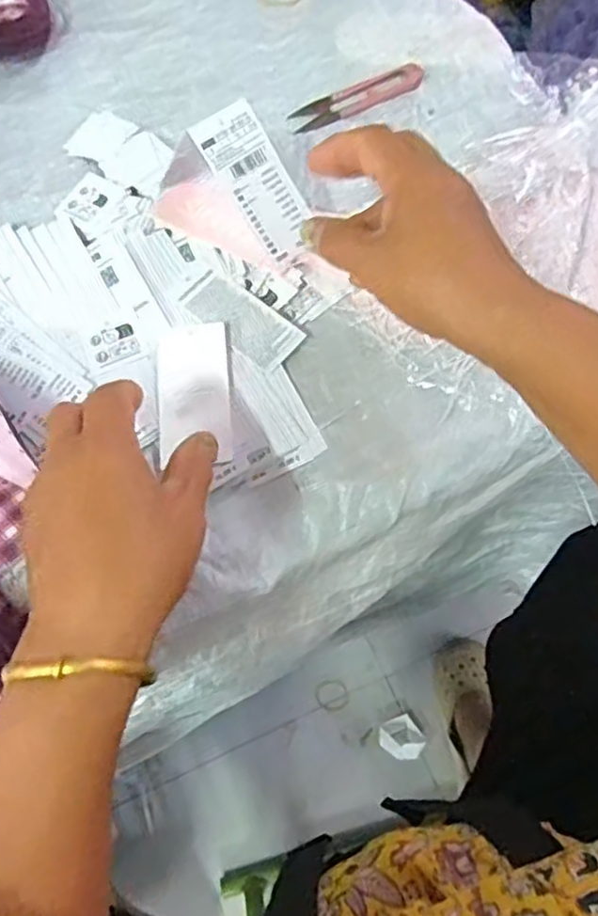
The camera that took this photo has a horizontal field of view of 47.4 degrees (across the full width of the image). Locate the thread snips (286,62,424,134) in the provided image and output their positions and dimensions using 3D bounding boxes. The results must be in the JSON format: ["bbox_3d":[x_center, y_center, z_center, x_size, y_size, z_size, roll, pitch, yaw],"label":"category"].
[{"bbox_3d":[0.044,-0.276,0.521,0.103,0.008,0.026,-23,76,1],"label":"thread snips"}]

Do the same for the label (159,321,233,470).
[{"bbox_3d":[-0.065,-0.041,0.423,0.043,0.004,0.090,-5,69,-2],"label":"label"}]

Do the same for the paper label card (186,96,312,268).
[{"bbox_3d":[-0.025,-0.170,0.424,0.043,0.005,0.095,-35,106,-12],"label":"paper label card"}]

